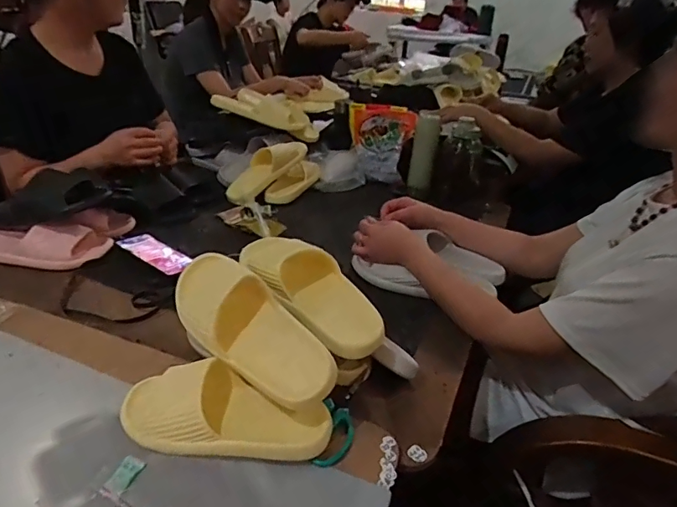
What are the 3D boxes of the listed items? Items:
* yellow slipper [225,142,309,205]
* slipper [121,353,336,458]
[{"bbox_3d":[-0.178,-0.216,1.178,0.099,0.074,0.250,28,60,36],"label":"yellow slipper"},{"bbox_3d":[-0.135,0.180,0.538,0.255,0.067,0.098,8,27,4],"label":"slipper"}]

